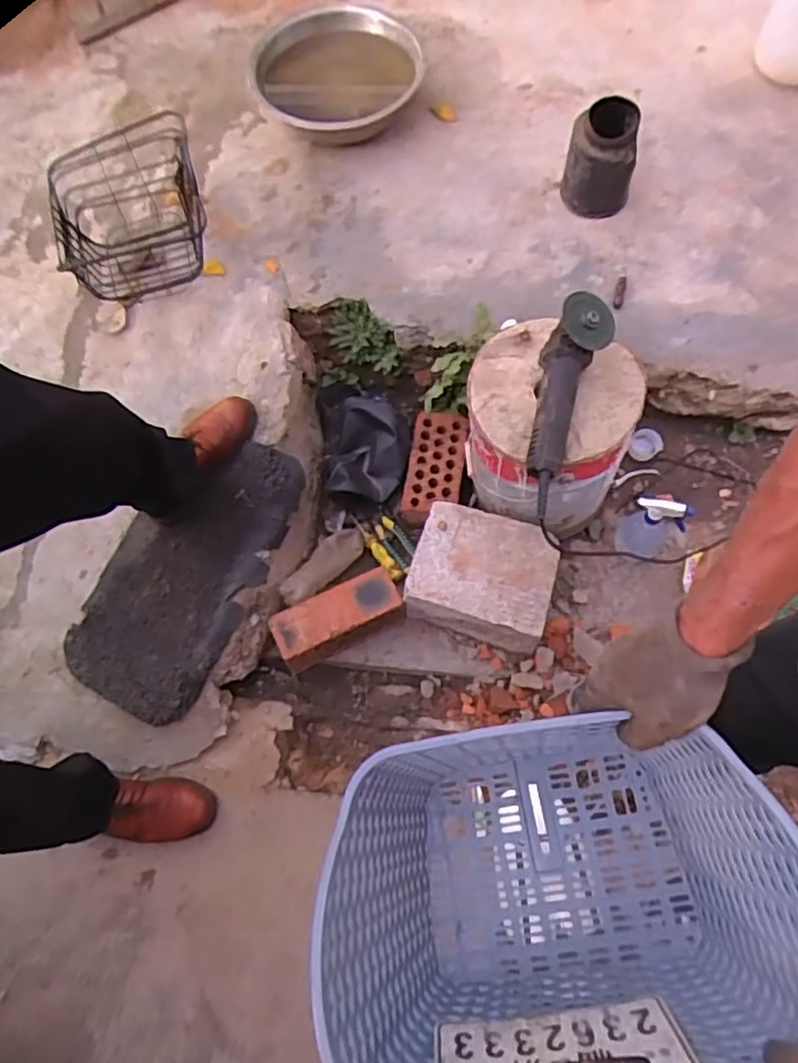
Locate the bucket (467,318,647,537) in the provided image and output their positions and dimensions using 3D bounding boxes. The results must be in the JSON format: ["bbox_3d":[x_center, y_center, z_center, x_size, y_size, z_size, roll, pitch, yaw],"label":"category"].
[{"bbox_3d":[0.260,-0.186,1.186,0.272,0.276,0.291,-1,66,3],"label":"bucket"}]

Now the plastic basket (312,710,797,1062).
[{"bbox_3d":[0.114,0.310,0.548,0.334,0.263,0.223,-8,69,-1],"label":"plastic basket"}]

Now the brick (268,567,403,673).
[{"bbox_3d":[-0.112,0.160,1.221,0.229,0.116,0.094,-24,67,-7],"label":"brick"}]

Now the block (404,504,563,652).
[{"bbox_3d":[0.156,0.083,1.219,0.255,0.146,0.208,13,68,9],"label":"block"}]

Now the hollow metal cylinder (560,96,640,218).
[{"bbox_3d":[0.399,-0.735,1.300,0.130,0.172,0.130,-1,66,3],"label":"hollow metal cylinder"}]

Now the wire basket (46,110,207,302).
[{"bbox_3d":[-0.521,-0.620,1.303,0.279,0.191,0.253,-18,69,-5],"label":"wire basket"}]

